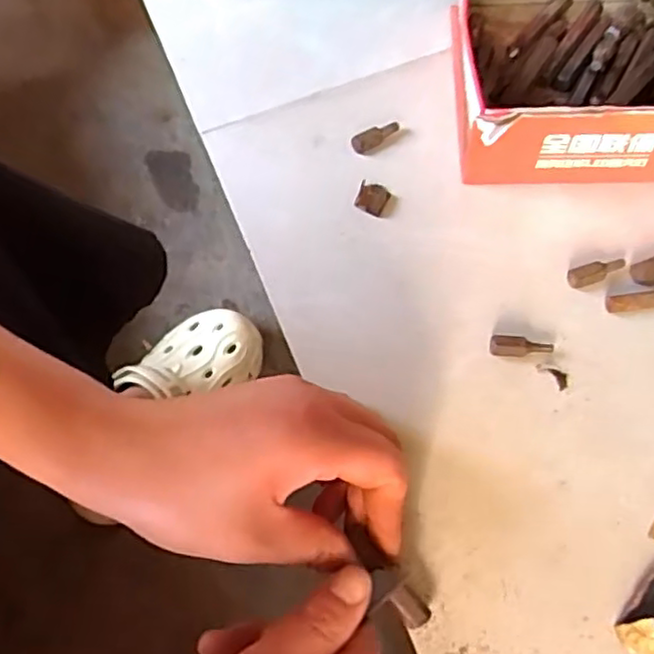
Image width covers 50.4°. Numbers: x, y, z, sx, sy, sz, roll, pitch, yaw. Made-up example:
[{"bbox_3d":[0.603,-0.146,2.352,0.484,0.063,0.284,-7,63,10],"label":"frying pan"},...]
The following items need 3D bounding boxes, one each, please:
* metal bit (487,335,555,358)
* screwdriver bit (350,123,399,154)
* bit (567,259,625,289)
[{"bbox_3d":[0.094,0.010,0.336,0.030,0.008,0.009,6,63,7],"label":"metal bit"},{"bbox_3d":[0.029,-0.112,0.405,0.032,0.009,0.008,-29,64,-12],"label":"screwdriver bit"},{"bbox_3d":[0.138,-0.028,0.354,0.031,0.006,0.011,-13,62,-4],"label":"bit"}]

